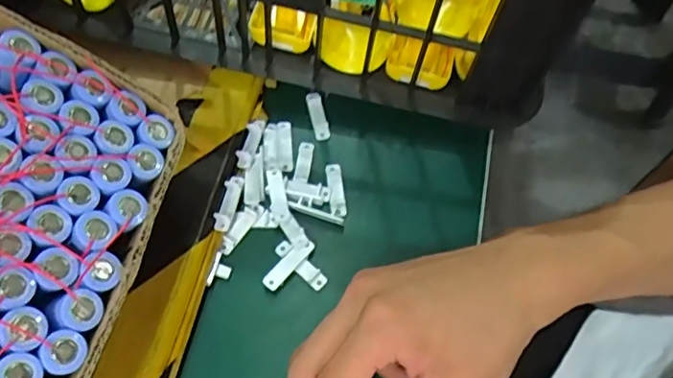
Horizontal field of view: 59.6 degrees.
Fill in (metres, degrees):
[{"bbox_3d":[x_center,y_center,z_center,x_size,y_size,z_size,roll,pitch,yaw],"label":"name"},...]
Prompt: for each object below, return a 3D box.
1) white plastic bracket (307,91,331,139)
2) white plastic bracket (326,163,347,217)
[{"bbox_3d":[-0.013,-0.051,0.395,0.010,0.007,0.038,-10,63,-8],"label":"white plastic bracket"},{"bbox_3d":[0.000,0.000,0.373,0.009,0.005,0.037,-6,63,-5],"label":"white plastic bracket"}]

